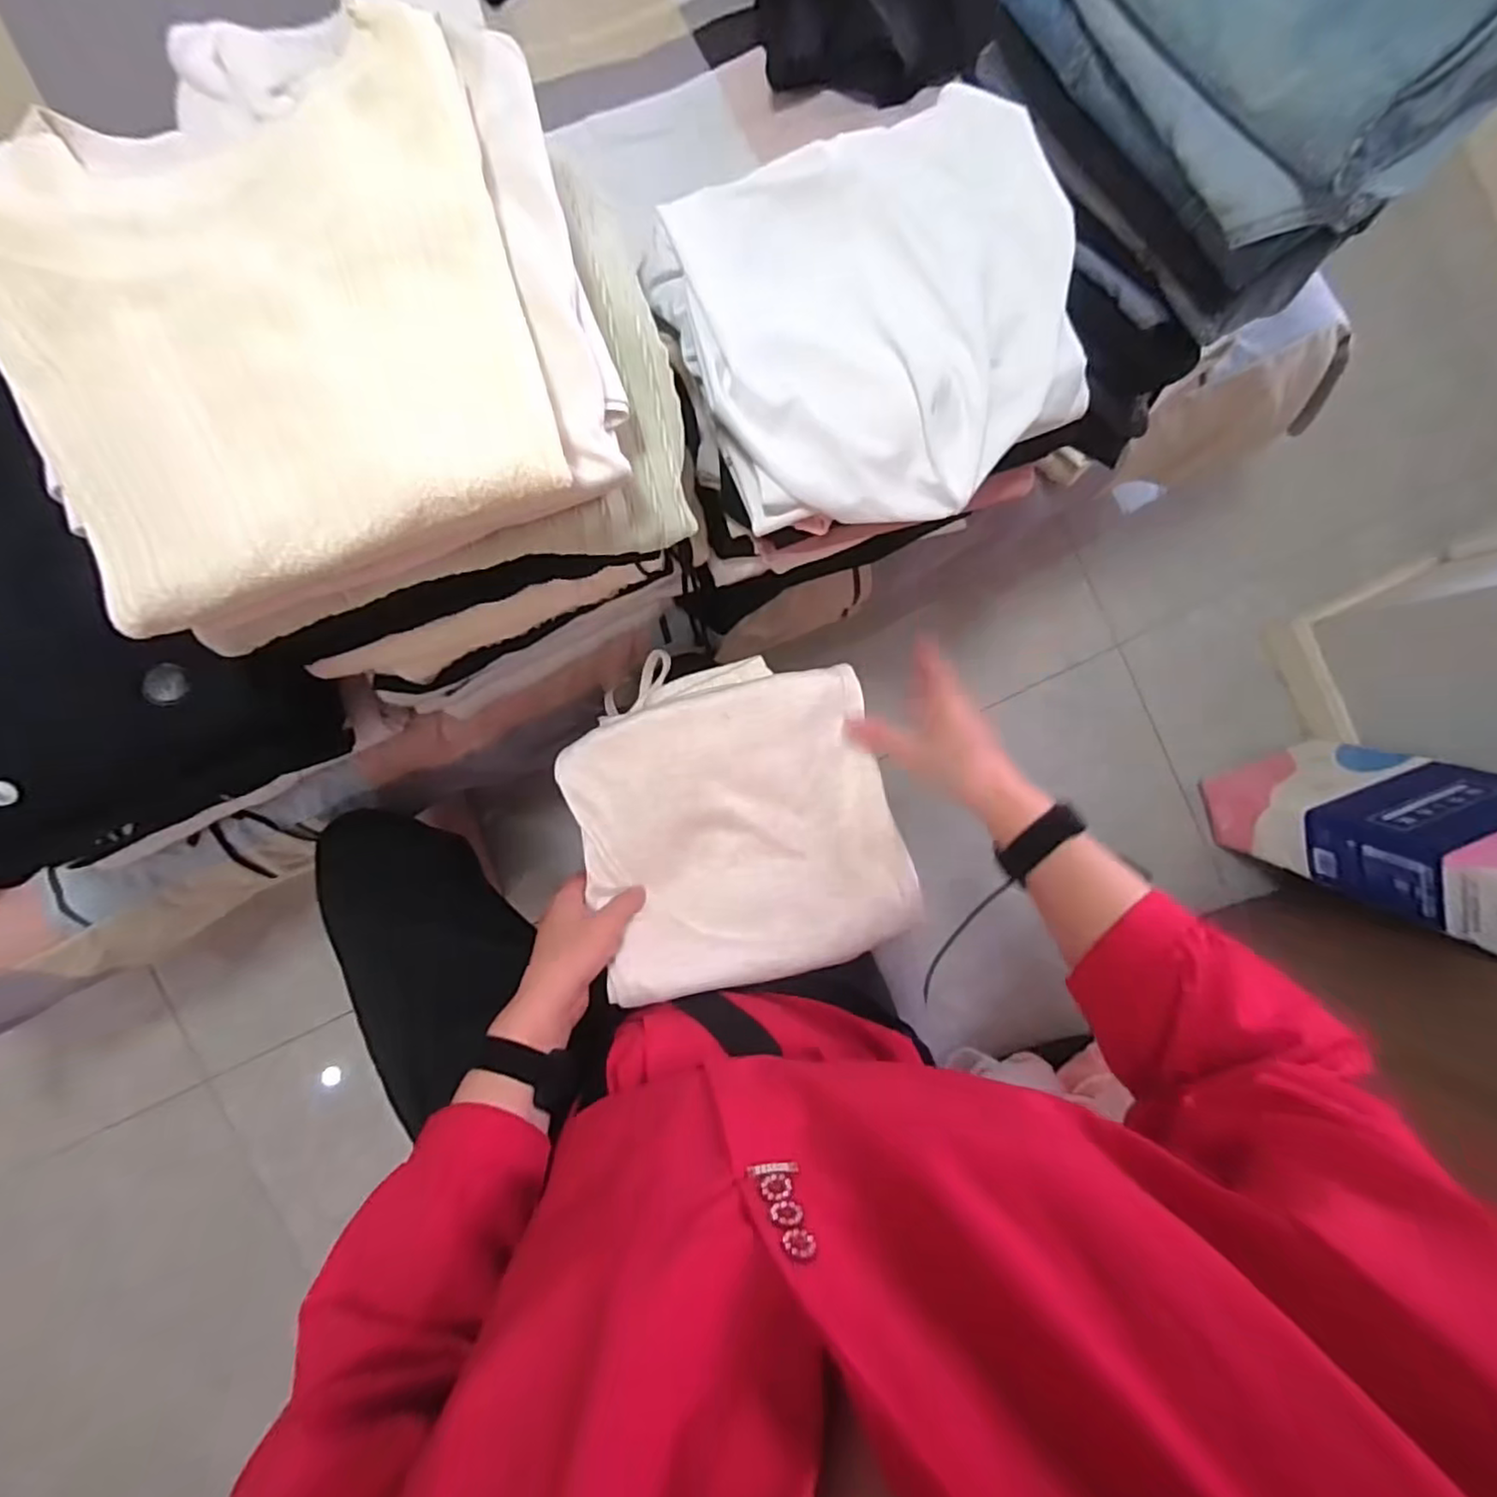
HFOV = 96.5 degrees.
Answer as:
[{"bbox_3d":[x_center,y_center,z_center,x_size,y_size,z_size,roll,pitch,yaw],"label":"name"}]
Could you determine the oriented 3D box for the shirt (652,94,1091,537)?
[{"bbox_3d":[0.091,-0.281,0.451,0.256,0.048,0.241,-21,92,-4],"label":"shirt"}]

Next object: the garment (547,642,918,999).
[{"bbox_3d":[-0.010,0.054,0.530,0.246,0.059,0.247,-15,91,-4],"label":"garment"}]

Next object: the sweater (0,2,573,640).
[{"bbox_3d":[-0.217,-0.191,0.303,0.229,0.022,0.220,-20,91,-4],"label":"sweater"}]

